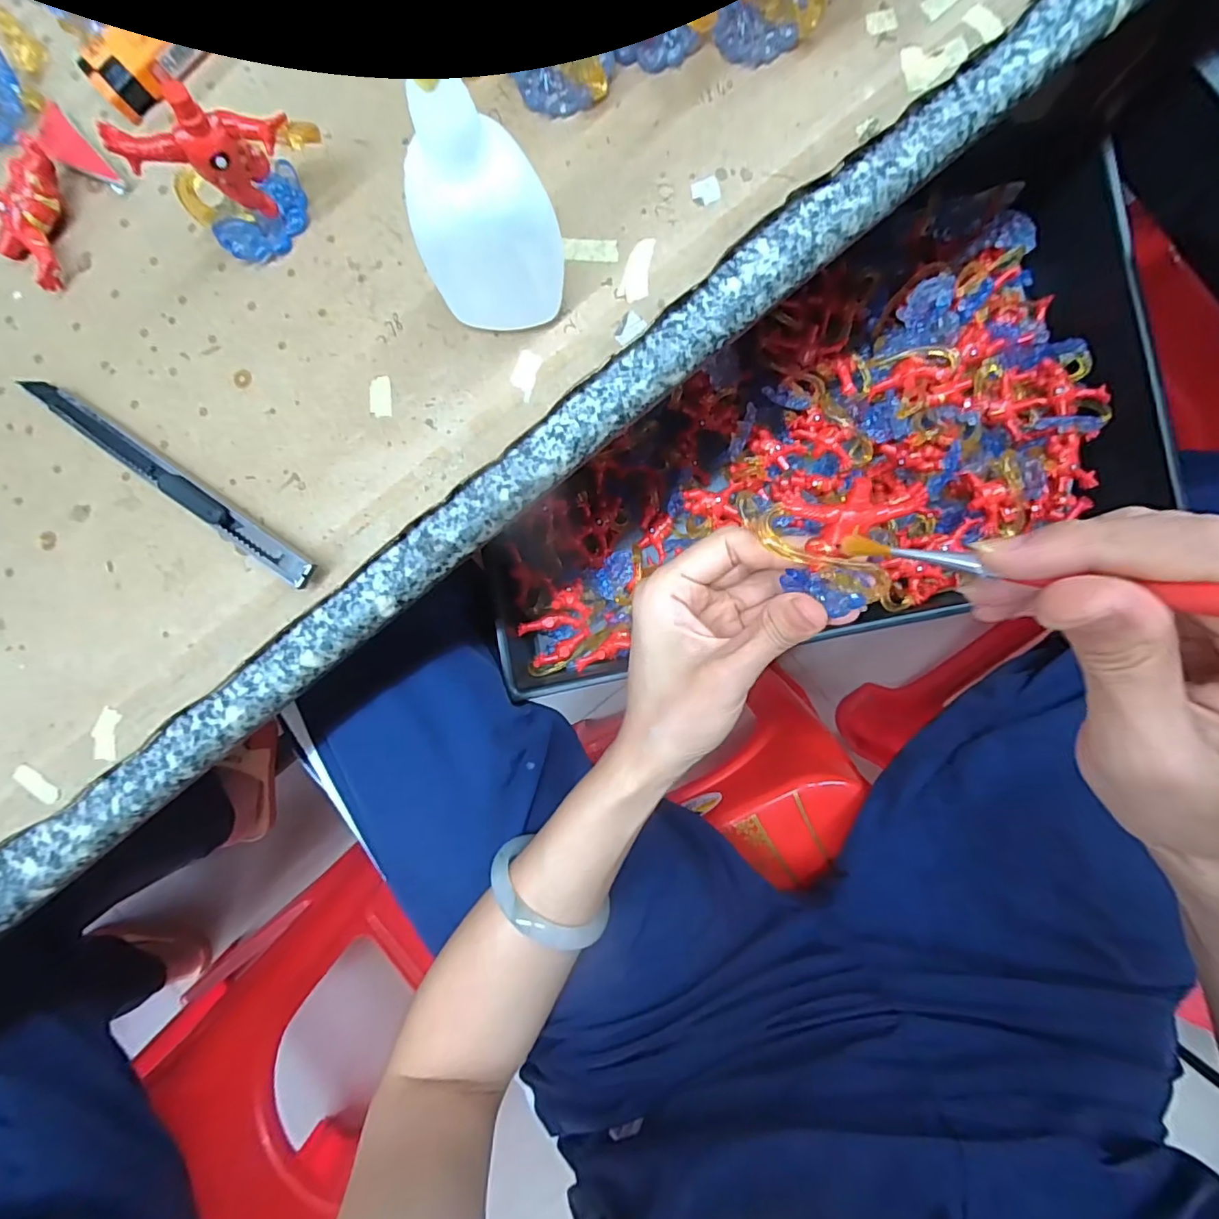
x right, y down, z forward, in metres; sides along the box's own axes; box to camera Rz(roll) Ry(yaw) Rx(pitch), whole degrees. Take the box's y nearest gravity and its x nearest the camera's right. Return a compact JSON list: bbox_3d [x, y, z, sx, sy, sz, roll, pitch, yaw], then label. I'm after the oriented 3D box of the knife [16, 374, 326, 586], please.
[{"bbox_3d":[-0.168,-0.050,0.205,0.136,0.012,0.011,35,91,2],"label":"knife"}]

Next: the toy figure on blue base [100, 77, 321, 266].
[{"bbox_3d":[-0.127,-0.154,0.184,0.051,0.051,0.027,-38,88,2],"label":"toy figure on blue base"}]

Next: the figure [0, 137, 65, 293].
[{"bbox_3d":[-0.227,-0.148,0.208,0.031,0.015,0.049,2,90,3],"label":"figure"}]

